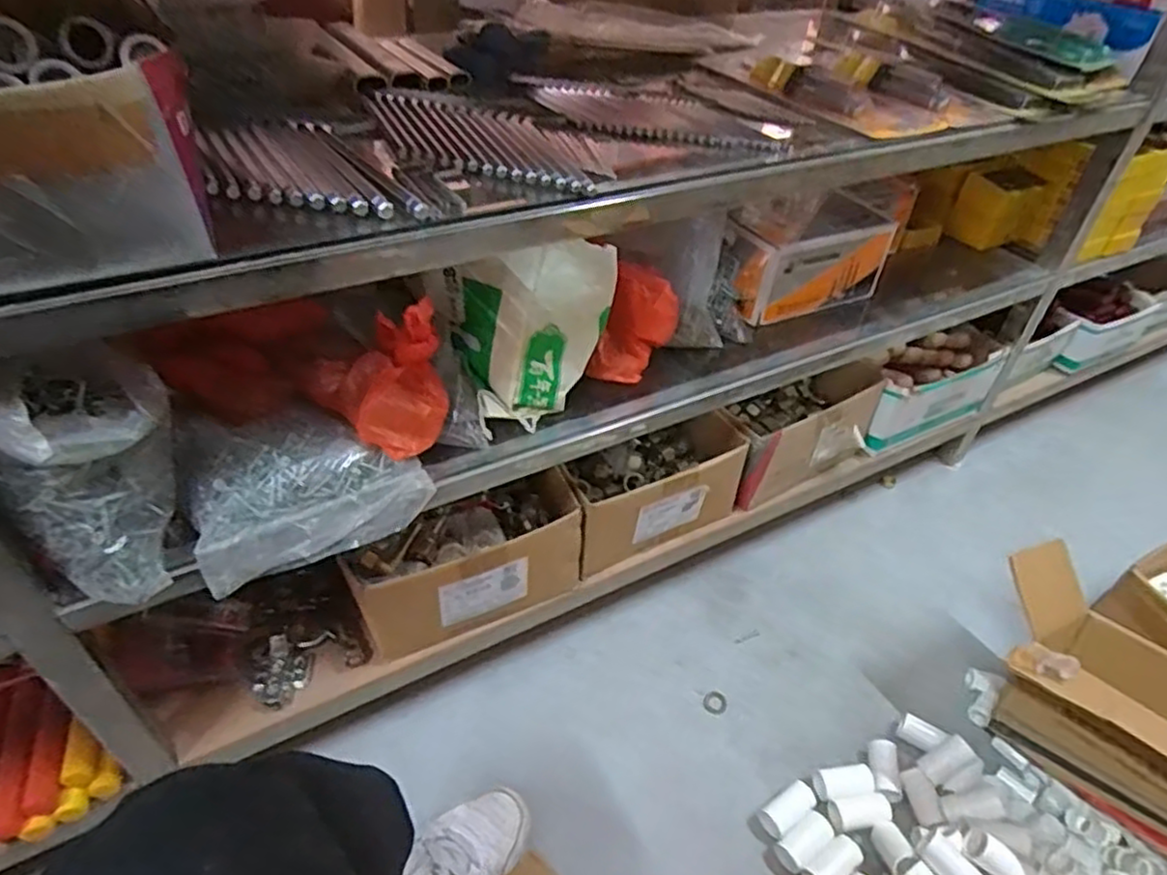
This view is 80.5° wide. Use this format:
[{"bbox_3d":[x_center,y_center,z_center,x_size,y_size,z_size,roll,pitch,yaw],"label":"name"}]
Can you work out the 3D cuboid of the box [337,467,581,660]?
[{"bbox_3d":[-0.120,0.125,0.710,0.234,0.113,0.104,-22,47,-26],"label":"box"}]

